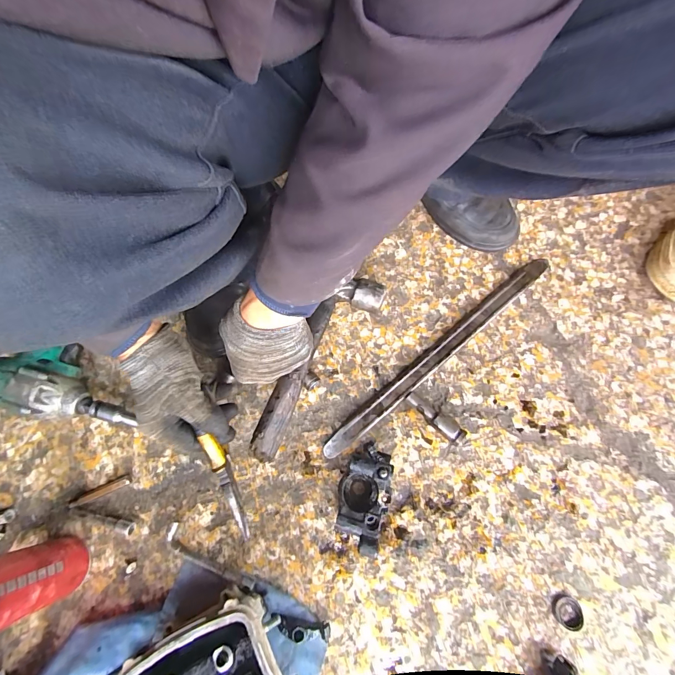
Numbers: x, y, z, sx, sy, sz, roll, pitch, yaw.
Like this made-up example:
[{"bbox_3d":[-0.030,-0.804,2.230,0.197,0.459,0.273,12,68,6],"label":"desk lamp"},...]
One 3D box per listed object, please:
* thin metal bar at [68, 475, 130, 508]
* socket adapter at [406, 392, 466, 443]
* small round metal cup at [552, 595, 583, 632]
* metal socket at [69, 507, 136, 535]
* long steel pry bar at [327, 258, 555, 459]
[{"bbox_3d":[-0.278,0.181,0.418,0.071,0.010,0.011,-24,72,-6],"label":"thin metal bar"},{"bbox_3d":[0.115,0.094,0.428,0.078,0.023,0.018,42,77,15],"label":"socket adapter"},{"bbox_3d":[0.234,0.279,0.363,0.026,0.008,0.029,-30,72,-8],"label":"small round metal cup"},{"bbox_3d":[-0.269,0.208,0.406,0.082,0.017,0.013,9,71,5],"label":"metal socket"},{"bbox_3d":[0.136,0.018,0.458,0.382,0.012,0.023,-39,74,-11],"label":"long steel pry bar"}]

